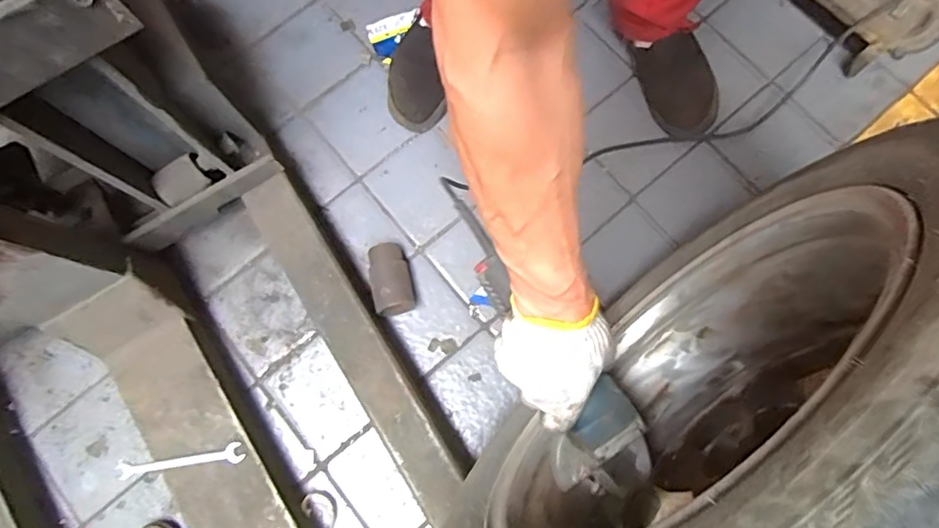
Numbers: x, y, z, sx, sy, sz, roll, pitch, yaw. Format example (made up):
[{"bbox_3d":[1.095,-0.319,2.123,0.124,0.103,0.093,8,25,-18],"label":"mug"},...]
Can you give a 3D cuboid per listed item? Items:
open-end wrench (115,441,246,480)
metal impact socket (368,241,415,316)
[{"bbox_3d":[-0.383,0.259,0.733,0.167,0.007,0.025,-8,77,0],"label":"open-end wrench"},{"bbox_3d":[-0.118,0.021,0.836,0.058,0.064,0.103,-15,78,-3],"label":"metal impact socket"}]

